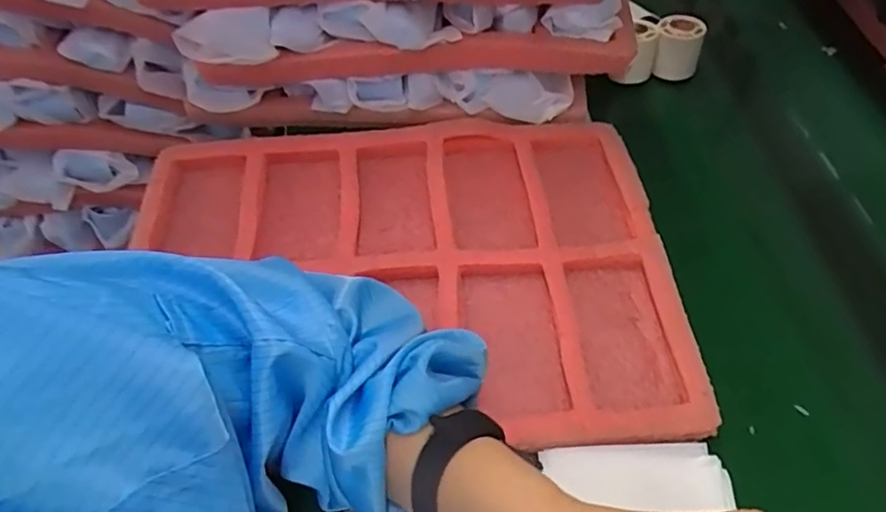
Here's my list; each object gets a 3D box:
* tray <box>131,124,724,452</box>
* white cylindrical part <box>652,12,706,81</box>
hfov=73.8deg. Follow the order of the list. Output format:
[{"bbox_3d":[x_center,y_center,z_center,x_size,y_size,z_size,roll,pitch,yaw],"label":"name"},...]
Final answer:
[{"bbox_3d":[-0.038,0.019,0.526,0.471,0.047,0.328,-4,53,-3],"label":"tray"},{"bbox_3d":[0.282,-0.248,0.711,0.056,0.059,0.057,0,53,0],"label":"white cylindrical part"}]

